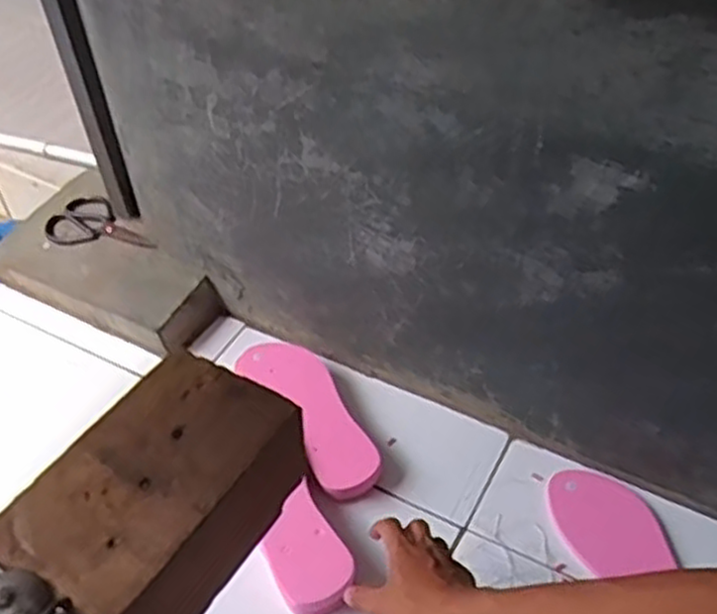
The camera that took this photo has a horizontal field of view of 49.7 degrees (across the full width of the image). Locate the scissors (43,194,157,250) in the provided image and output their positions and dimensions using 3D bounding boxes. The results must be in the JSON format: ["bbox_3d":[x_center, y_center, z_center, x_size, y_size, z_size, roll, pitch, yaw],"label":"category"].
[{"bbox_3d":[-0.384,-0.115,1.159,0.185,0.011,0.096,24,64,21],"label":"scissors"}]

